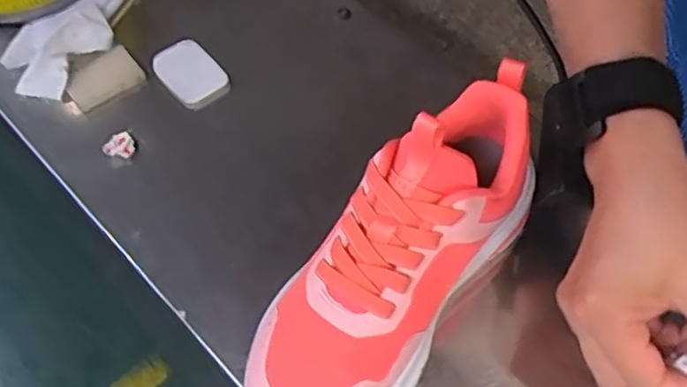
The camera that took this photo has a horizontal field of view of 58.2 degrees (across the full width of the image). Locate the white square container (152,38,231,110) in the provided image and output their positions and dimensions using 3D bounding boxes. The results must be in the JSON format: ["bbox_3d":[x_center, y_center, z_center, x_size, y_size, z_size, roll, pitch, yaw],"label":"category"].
[{"bbox_3d":[-0.117,-0.092,0.470,0.040,0.014,0.057,-38,65,-16],"label":"white square container"}]

